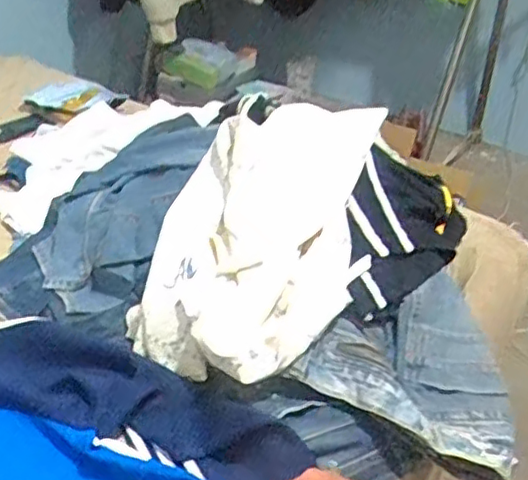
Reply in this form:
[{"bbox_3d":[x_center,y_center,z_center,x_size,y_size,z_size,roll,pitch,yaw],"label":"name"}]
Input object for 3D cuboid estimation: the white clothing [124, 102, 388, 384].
[{"bbox_3d":[-0.005,-0.019,0.789,0.252,0.077,0.400,15,70,17],"label":"white clothing"}]

